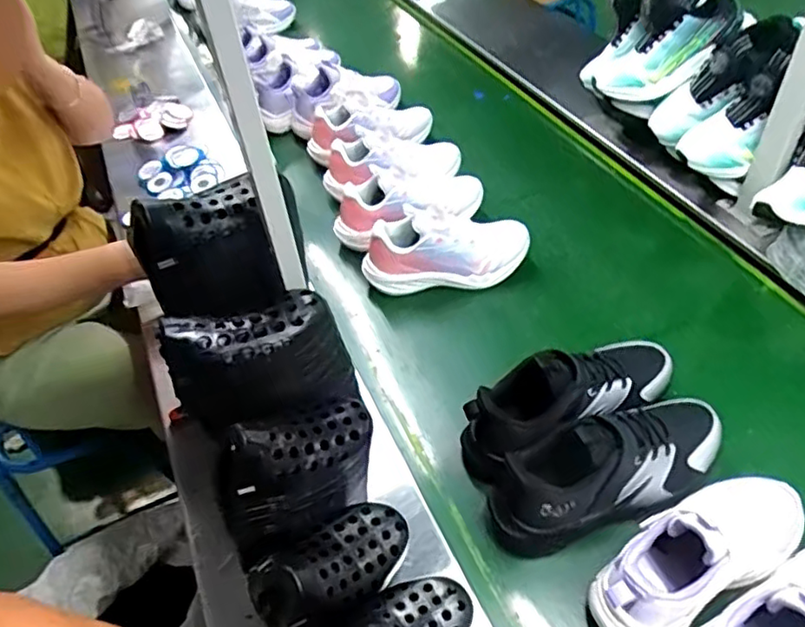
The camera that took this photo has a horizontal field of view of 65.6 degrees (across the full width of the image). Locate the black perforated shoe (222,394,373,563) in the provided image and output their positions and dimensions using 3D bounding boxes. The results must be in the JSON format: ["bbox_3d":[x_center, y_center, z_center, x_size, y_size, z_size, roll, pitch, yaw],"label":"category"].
[{"bbox_3d":[-0.089,0.132,0.542,0.154,0.110,0.068,-36,55,-24],"label":"black perforated shoe"}]

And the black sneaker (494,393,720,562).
[{"bbox_3d":[0.212,0.153,0.634,0.258,0.120,0.096,-23,51,-14],"label":"black sneaker"}]

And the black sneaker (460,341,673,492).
[{"bbox_3d":[0.187,0.095,0.685,0.256,0.110,0.094,-22,51,-14],"label":"black sneaker"}]

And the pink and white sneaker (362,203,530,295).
[{"bbox_3d":[0.061,-0.097,0.890,0.232,0.106,0.099,-13,49,-6],"label":"pink and white sneaker"}]

